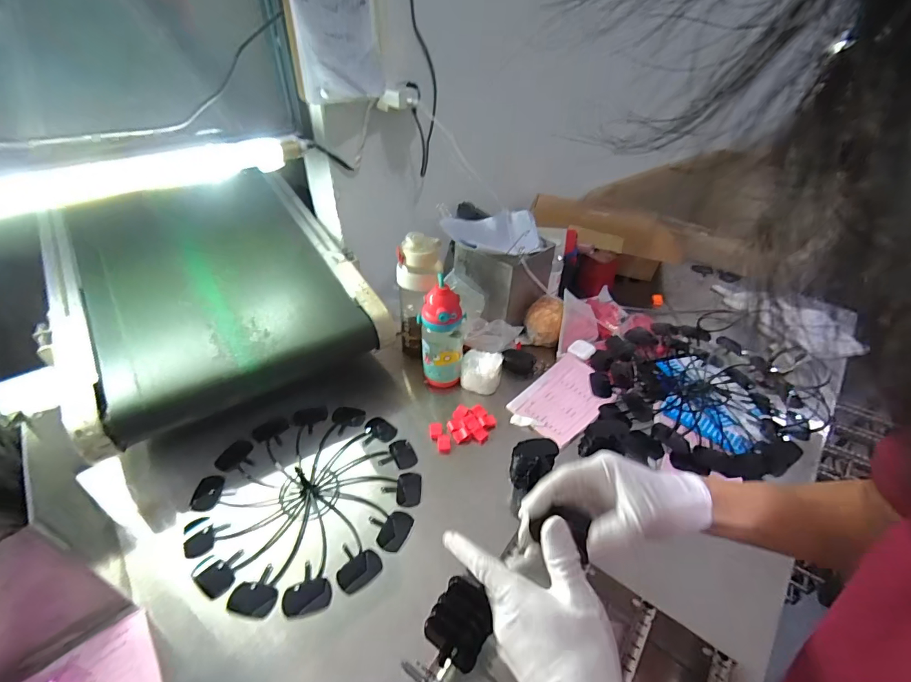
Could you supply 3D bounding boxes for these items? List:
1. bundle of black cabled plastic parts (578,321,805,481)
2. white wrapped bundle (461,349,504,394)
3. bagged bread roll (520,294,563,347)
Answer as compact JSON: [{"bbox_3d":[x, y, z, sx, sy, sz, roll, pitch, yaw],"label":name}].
[{"bbox_3d":[0.449,0.082,0.786,0.453,0.047,0.394,6,40,3],"label":"bundle of black cabled plastic parts"},{"bbox_3d":[0.050,0.062,0.809,0.078,0.060,0.074,2,40,-1],"label":"white wrapped bundle"},{"bbox_3d":[0.188,-0.037,0.886,0.074,0.095,0.081,2,40,-1],"label":"bagged bread roll"}]

